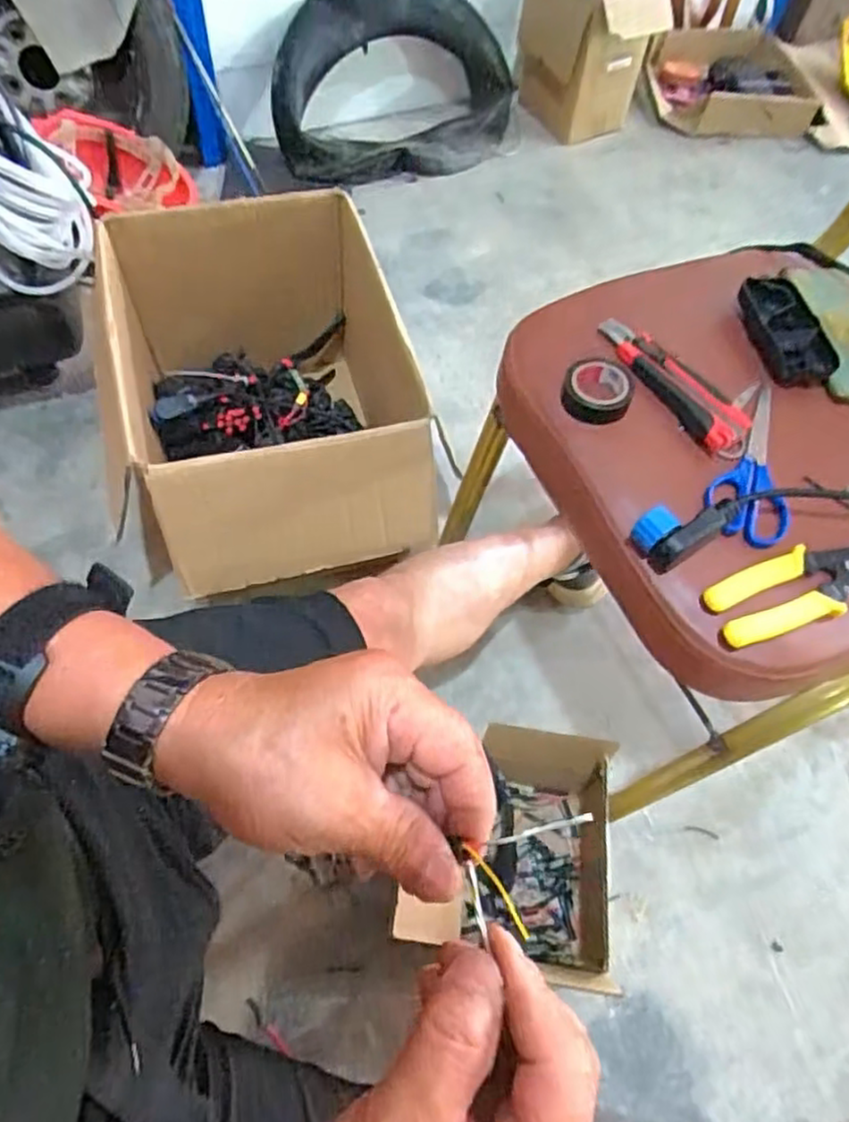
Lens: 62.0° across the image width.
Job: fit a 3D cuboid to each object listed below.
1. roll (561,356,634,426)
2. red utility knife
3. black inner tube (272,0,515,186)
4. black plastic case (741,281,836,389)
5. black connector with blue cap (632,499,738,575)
[{"bbox_3d":[0.136,-0.136,0.553,0.053,0.019,0.056,2,61,-4],"label":"roll"},{"bbox_3d":[0.195,-0.144,0.564,0.047,0.012,0.145,-32,69,-20],"label":"red utility knife"},{"bbox_3d":[-0.047,-0.924,1.375,0.496,0.273,0.212,-14,63,-11],"label":"black inner tube"},{"bbox_3d":[0.312,-0.199,0.609,0.052,0.031,0.108,-10,63,-10],"label":"black plastic case"},{"bbox_3d":[0.182,-0.025,0.498,0.074,0.032,0.036,-30,68,-19],"label":"black connector with blue cap"}]

